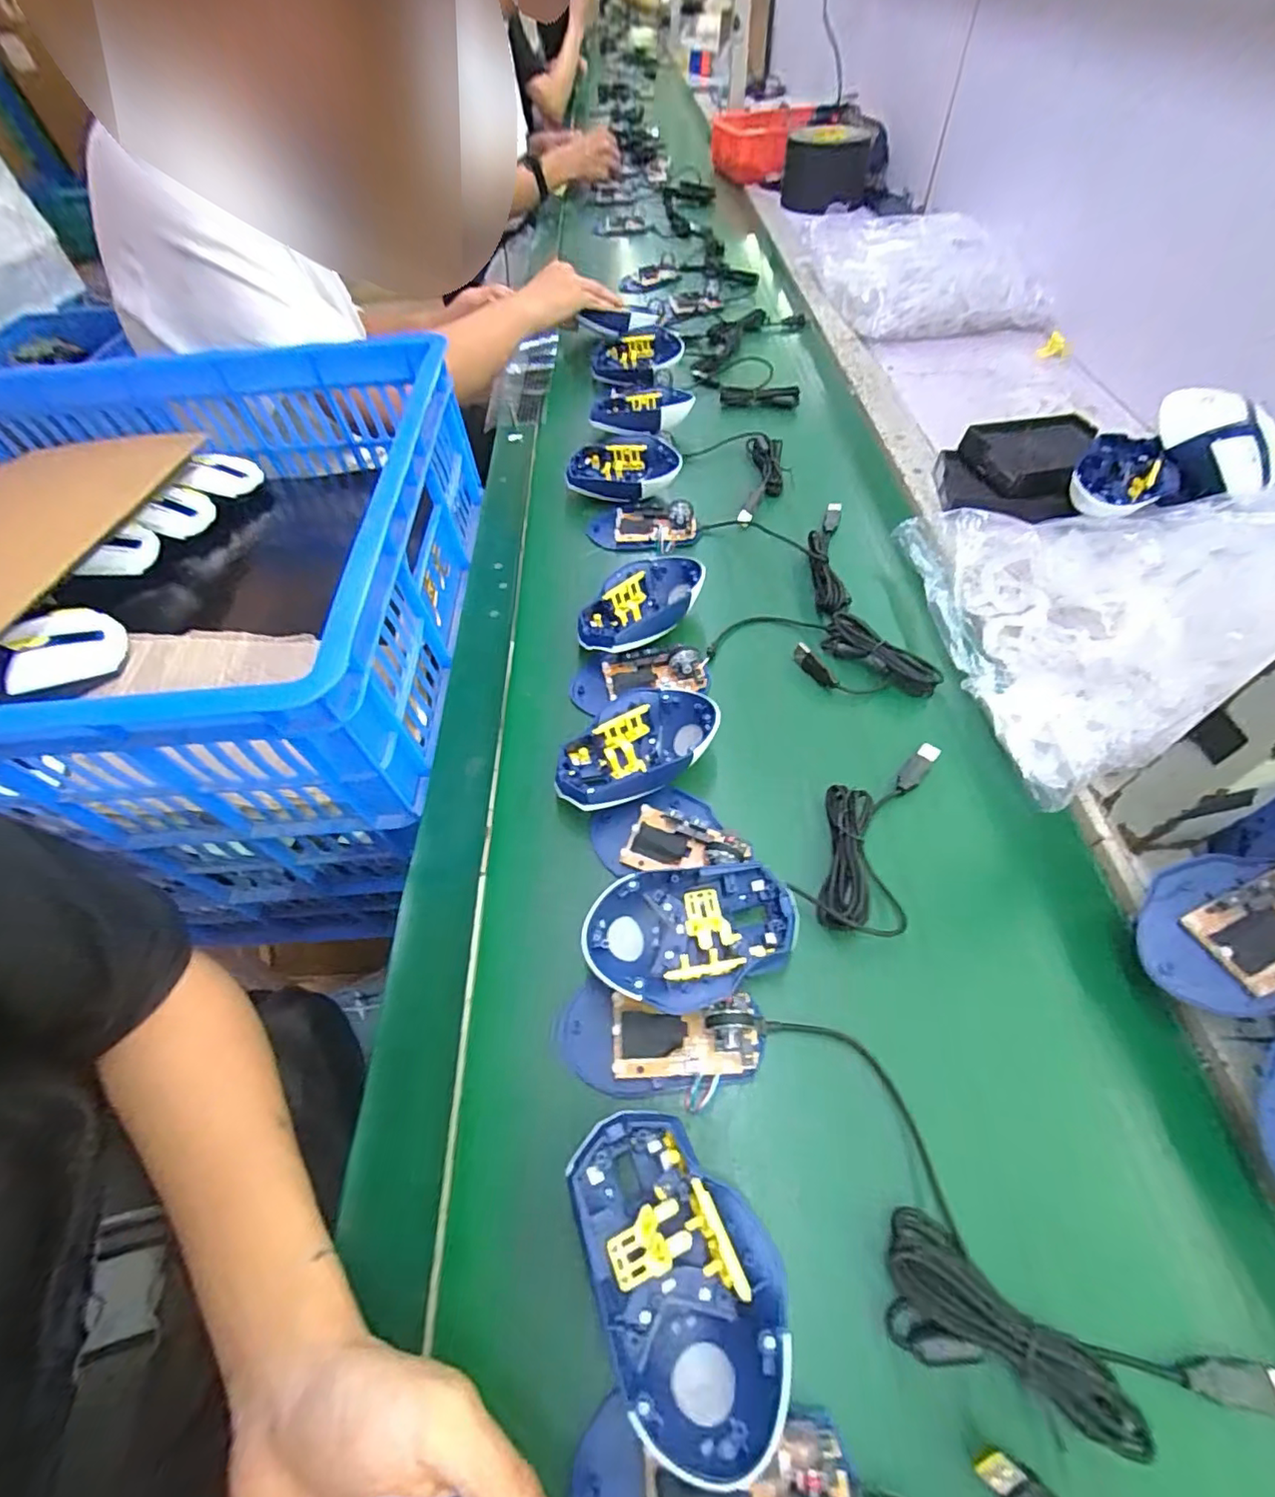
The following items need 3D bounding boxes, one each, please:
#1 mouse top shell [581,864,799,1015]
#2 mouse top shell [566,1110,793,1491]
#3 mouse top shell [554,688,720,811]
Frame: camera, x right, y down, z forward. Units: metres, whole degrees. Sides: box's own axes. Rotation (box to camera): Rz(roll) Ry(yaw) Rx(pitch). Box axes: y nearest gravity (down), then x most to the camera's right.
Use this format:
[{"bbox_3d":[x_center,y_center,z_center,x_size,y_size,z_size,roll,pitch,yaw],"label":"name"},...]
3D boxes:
[{"bbox_3d":[0.031,0.107,0.338,0.119,0.037,0.083,-6,57,0],"label":"mouse top shell"},{"bbox_3d":[0.019,0.228,0.258,0.080,0.035,0.120,-19,58,-8],"label":"mouse top shell"},{"bbox_3d":[-0.003,0.001,0.421,0.123,0.037,0.078,-29,60,-14],"label":"mouse top shell"}]

